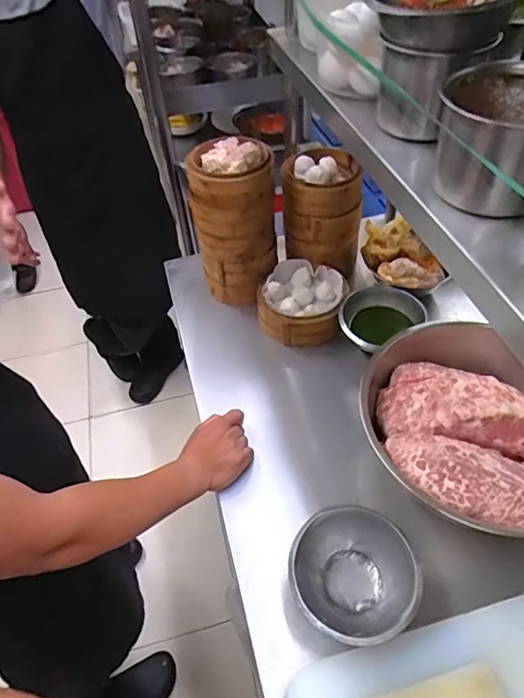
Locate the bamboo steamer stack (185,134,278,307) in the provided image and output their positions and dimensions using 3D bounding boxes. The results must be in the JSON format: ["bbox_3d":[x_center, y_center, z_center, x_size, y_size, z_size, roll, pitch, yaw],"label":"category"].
[{"bbox_3d":[-0.046,-0.220,0.904,0.137,0.270,0.140,-6,49,-1],"label":"bamboo steamer stack"}]

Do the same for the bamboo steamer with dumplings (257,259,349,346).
[{"bbox_3d":[0.077,-0.087,0.928,0.151,0.082,0.170,10,51,13],"label":"bamboo steamer with dumplings"}]

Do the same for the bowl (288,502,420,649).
[{"bbox_3d":[0.111,0.277,0.604,0.143,0.071,0.152,-2,49,3],"label":"bowl"}]

